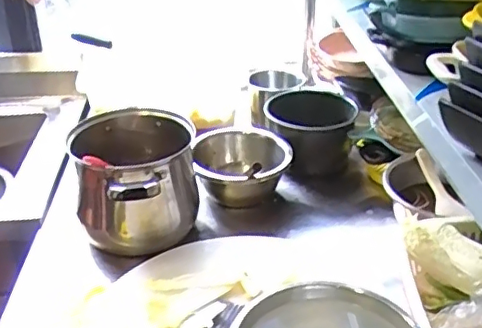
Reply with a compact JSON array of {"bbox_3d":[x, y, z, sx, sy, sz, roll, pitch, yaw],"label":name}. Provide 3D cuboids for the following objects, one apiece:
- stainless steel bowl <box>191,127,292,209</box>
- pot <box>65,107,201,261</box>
[{"bbox_3d":[0.002,0.007,1.052,0.174,0.112,0.169,0,29,-1],"label":"stainless steel bowl"},{"bbox_3d":[-0.167,0.038,0.924,0.191,0.165,0.239,-4,30,-9],"label":"pot"}]

